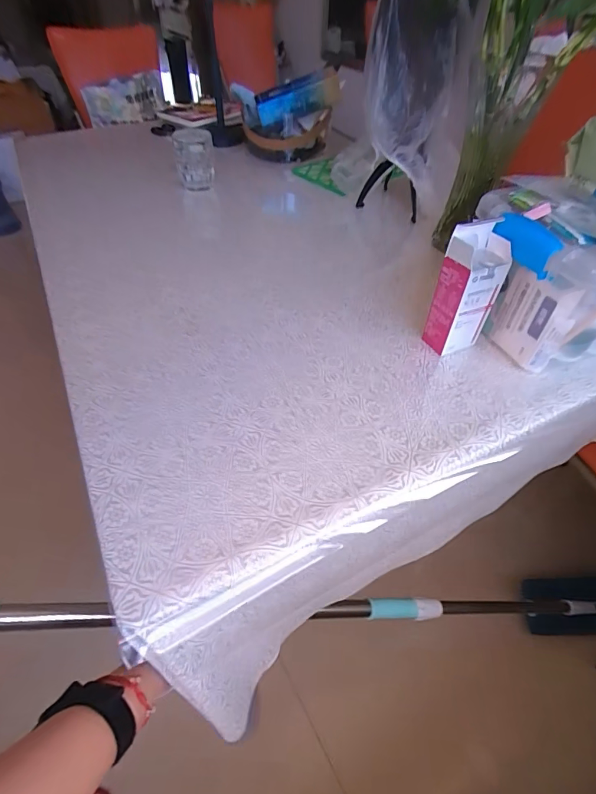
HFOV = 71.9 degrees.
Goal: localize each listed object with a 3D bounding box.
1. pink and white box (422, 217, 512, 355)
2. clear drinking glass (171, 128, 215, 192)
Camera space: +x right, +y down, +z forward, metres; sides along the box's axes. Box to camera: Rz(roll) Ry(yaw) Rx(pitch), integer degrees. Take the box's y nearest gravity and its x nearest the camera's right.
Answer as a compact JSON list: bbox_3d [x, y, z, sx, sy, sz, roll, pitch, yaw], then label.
[{"bbox_3d":[0.198,-0.121,0.483,0.068,0.153,0.049,-25,53,-21],"label":"pink and white box"},{"bbox_3d":[-0.212,-0.493,0.851,0.075,0.095,0.088,-5,47,-6],"label":"clear drinking glass"}]

